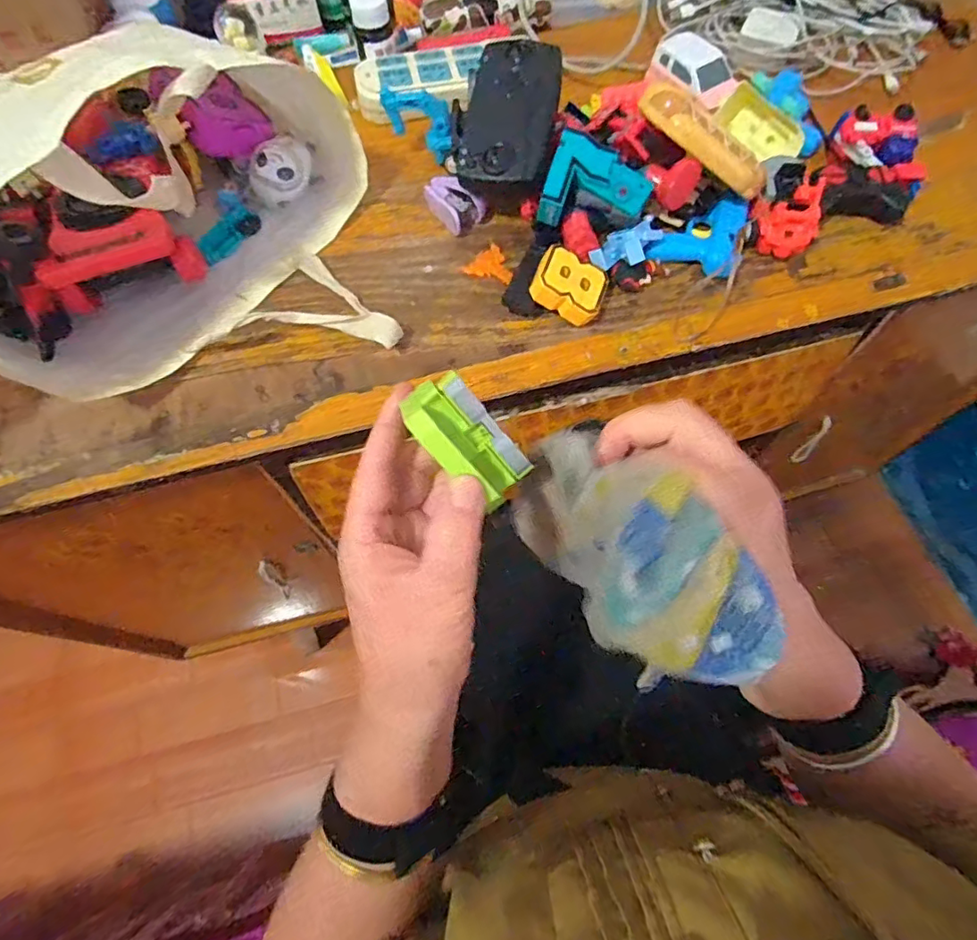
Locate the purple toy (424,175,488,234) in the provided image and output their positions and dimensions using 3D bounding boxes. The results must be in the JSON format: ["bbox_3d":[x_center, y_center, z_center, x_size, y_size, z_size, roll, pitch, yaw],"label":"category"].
[{"bbox_3d":[-0.035,-0.260,0.533,0.035,0.026,0.058,-37,70,-15],"label":"purple toy"}]

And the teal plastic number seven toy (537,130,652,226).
[{"bbox_3d":[0.092,-0.256,0.480,0.093,0.028,0.073,0,91,-2],"label":"teal plastic number seven toy"}]

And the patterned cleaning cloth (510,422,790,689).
[{"bbox_3d":[0.064,0.035,0.229,0.062,0.061,0.126,-30,68,-12],"label":"patterned cleaning cloth"}]

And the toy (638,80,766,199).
[{"bbox_3d":[0.187,-0.281,0.464,0.129,0.025,0.037,31,67,-13],"label":"toy"}]

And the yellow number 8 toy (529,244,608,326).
[{"bbox_3d":[0.070,-0.160,0.474,0.062,0.020,0.052,24,72,-10],"label":"yellow number 8 toy"}]

